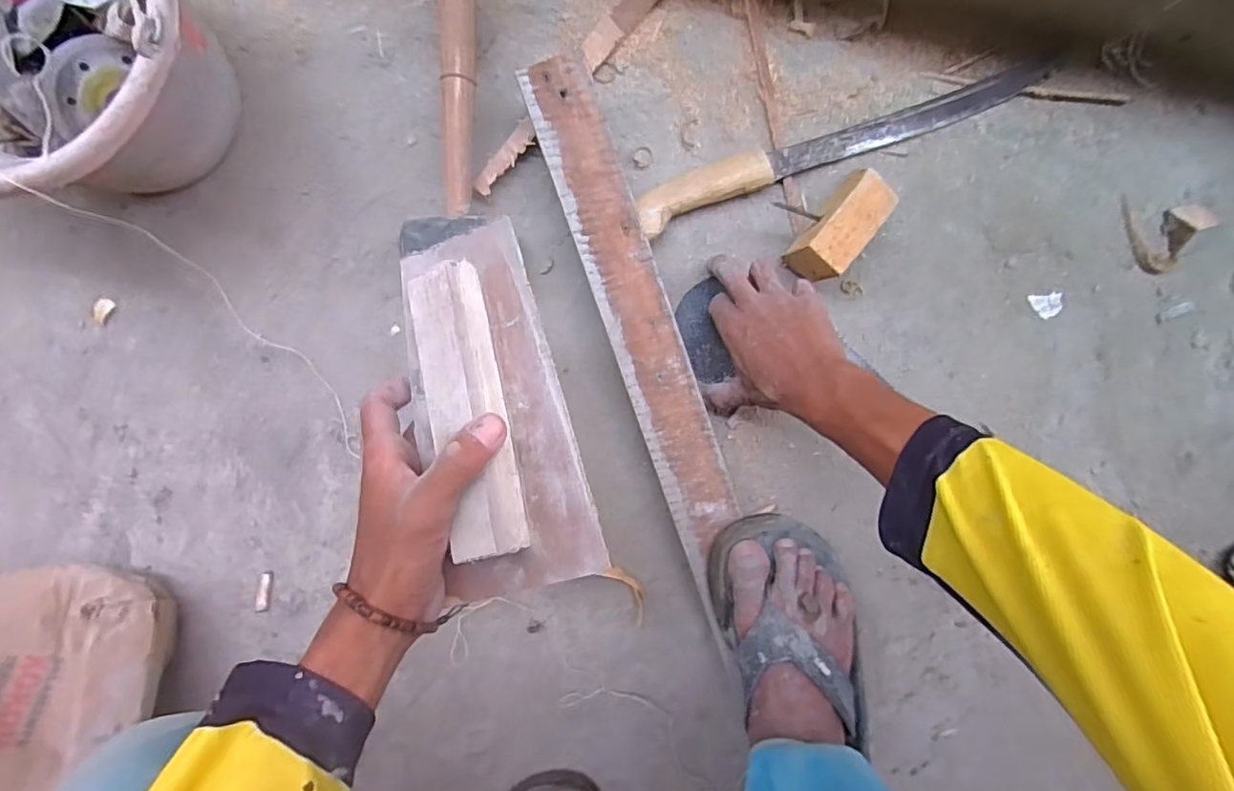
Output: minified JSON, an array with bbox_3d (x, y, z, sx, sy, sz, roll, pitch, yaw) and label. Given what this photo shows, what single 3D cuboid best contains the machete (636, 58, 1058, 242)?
[{"bbox_3d":[0.213,-0.234,0.513,0.410,0.027,0.037,-21,94,-1],"label":"machete"}]

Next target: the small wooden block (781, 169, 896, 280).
[{"bbox_3d":[0.194,-0.145,0.501,0.043,0.064,0.089,36,91,-4],"label":"small wooden block"}]

